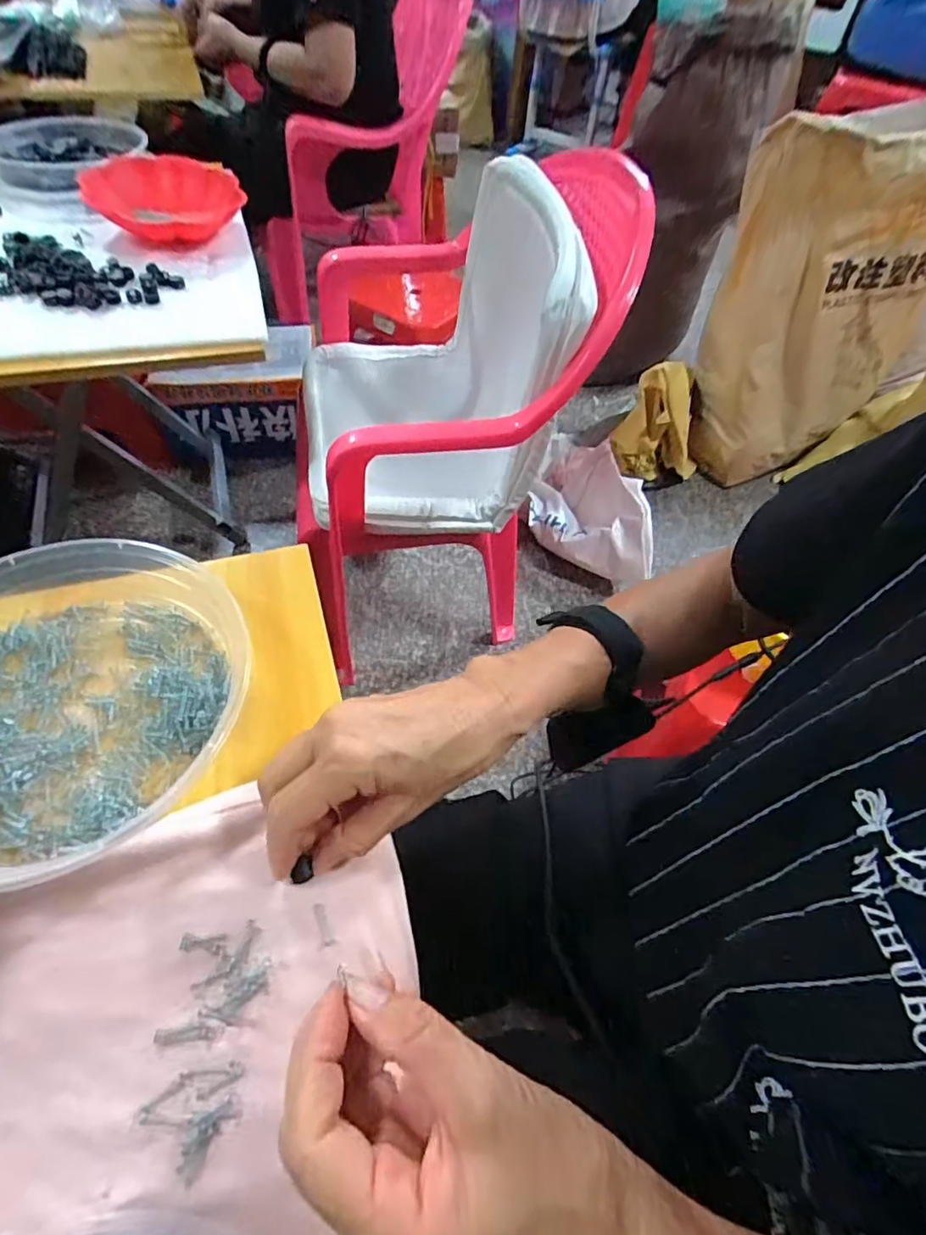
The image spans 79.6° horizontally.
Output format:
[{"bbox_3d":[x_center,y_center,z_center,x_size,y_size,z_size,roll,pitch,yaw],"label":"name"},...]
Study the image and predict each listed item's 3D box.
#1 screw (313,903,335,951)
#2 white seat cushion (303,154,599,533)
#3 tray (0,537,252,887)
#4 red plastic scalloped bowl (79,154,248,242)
[{"bbox_3d":[-0.070,0.153,0.278,0.008,0.004,0.021,-13,56,-15],"label":"screw"},{"bbox_3d":[-0.036,-0.342,0.756,0.366,0.364,0.410,-6,55,-10],"label":"white seat cushion"},{"bbox_3d":[-0.229,0.044,0.319,0.198,0.041,0.198,3,54,-4],"label":"tray"},{"bbox_3d":[-0.414,-0.594,0.782,0.196,0.052,0.171,-8,56,-12],"label":"red plastic scalloped bowl"}]

